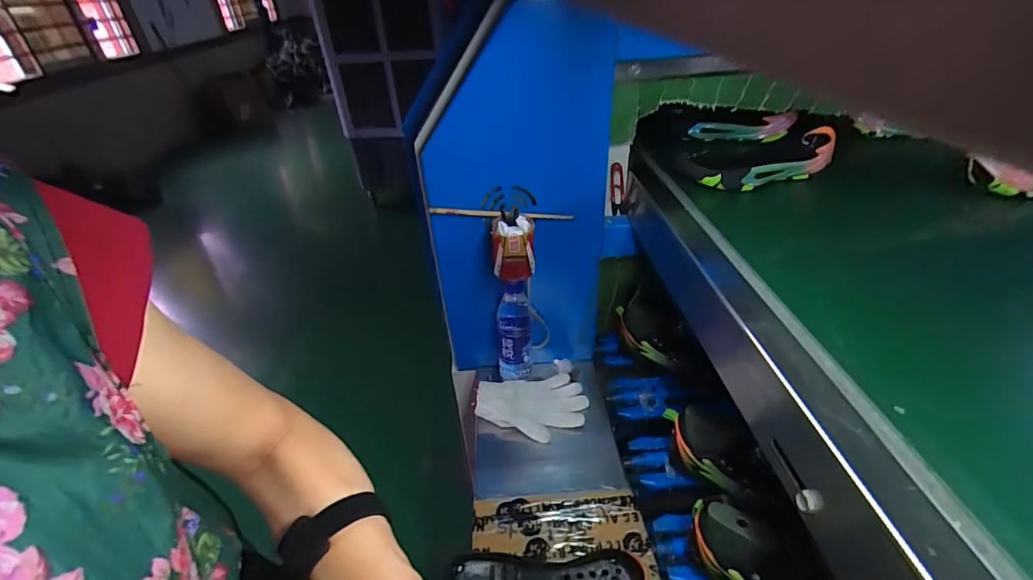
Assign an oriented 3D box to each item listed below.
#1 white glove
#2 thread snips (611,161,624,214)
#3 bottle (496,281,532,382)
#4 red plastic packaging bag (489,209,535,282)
[{"bbox_3d":[0.029,0.205,0.806,0.198,0.043,0.122,-10,35,-9],"label":"white glove"},{"bbox_3d":[0.165,-0.165,0.744,0.022,0.090,0.010,6,36,14],"label":"thread snips"},{"bbox_3d":[-0.007,0.069,0.831,0.064,0.209,0.072,-4,35,1],"label":"bottle"},{"bbox_3d":[-0.004,-0.068,0.712,0.064,0.087,0.067,-1,35,4],"label":"red plastic packaging bag"}]

